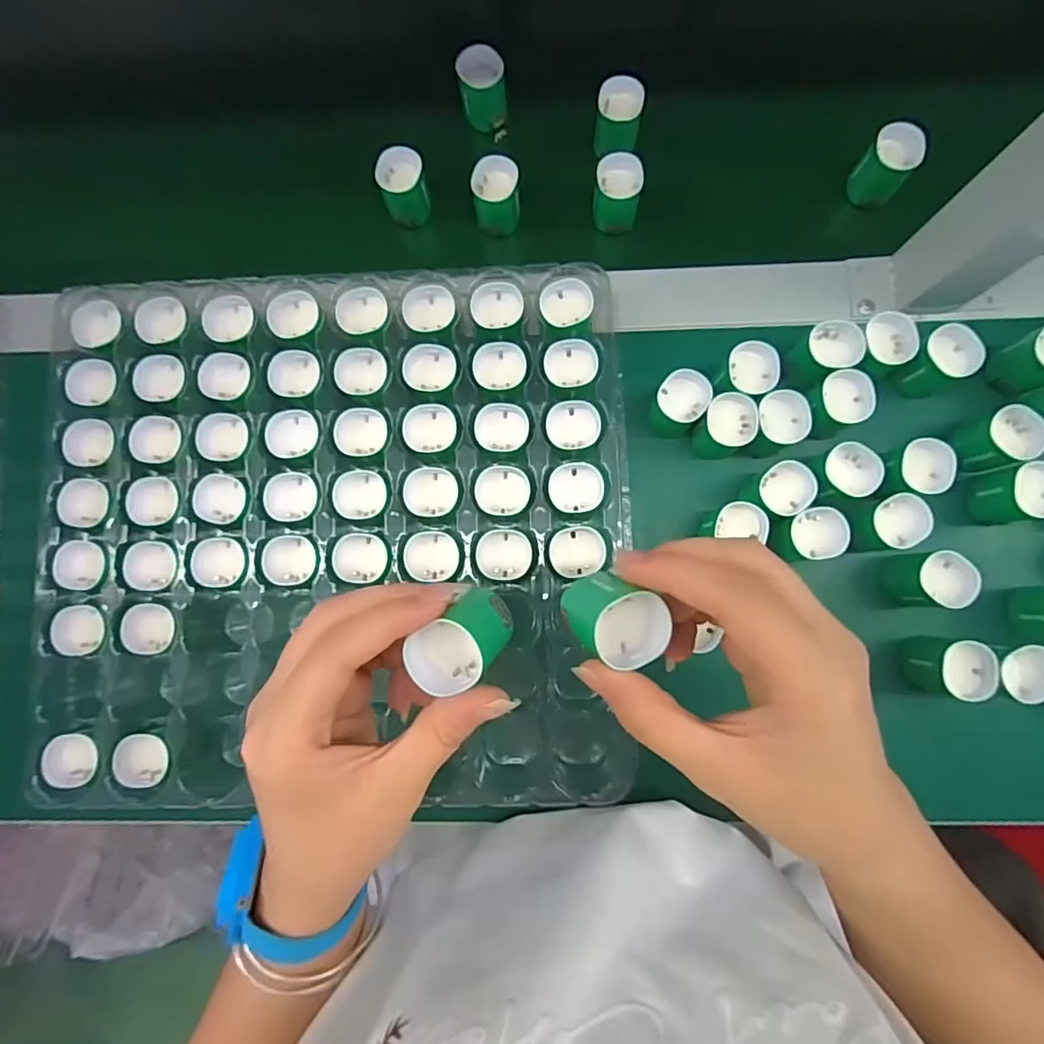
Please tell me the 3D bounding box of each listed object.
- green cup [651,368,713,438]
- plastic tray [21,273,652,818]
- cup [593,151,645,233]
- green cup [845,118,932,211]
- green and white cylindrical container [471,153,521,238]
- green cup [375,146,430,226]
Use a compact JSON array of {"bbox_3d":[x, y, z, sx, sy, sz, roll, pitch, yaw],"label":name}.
[{"bbox_3d":[0.091,-0.068,0.328,0.027,0.043,0.024,32,86,5],"label":"green cup"},{"bbox_3d":[-0.108,0.005,0.313,0.320,0.032,0.286,-1,84,2],"label":"plastic tray"},{"bbox_3d":[0.060,-0.206,0.350,0.027,0.038,0.025,2,84,2],"label":"cup"},{"bbox_3d":[0.225,-0.220,0.346,0.028,0.035,0.030,0,84,2],"label":"green cup"},{"bbox_3d":[-0.016,-0.206,0.353,0.029,0.035,0.031,0,84,2],"label":"green and white cylindrical container"},{"bbox_3d":[-0.074,-0.213,0.356,0.029,0.034,0.029,0,84,2],"label":"green cup"}]

